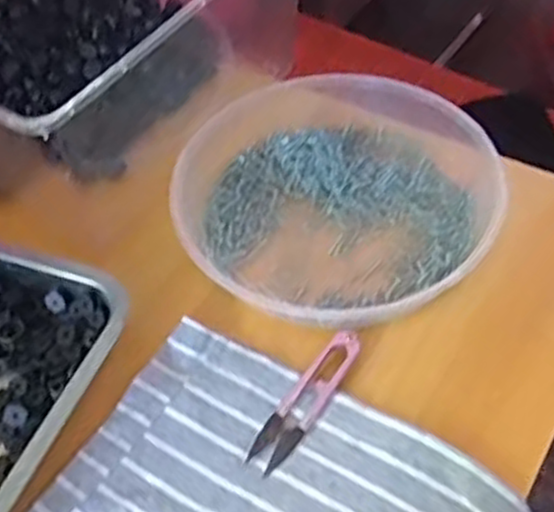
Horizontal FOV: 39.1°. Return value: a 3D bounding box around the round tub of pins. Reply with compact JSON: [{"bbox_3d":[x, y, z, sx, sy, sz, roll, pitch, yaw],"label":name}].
[{"bbox_3d":[0.039,-0.053,0.565,0.225,0.040,0.218,-3,51,4],"label":"round tub of pins"}]

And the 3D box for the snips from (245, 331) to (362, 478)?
[{"bbox_3d":[0.019,0.086,0.477,0.024,0.009,0.102,26,58,24],"label":"snips"}]

